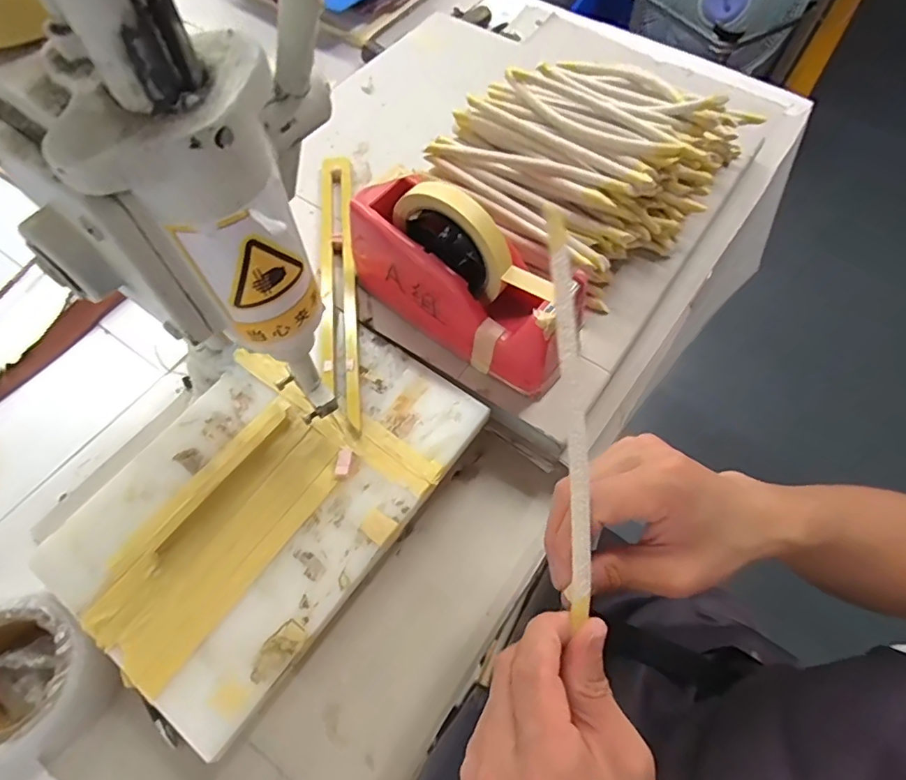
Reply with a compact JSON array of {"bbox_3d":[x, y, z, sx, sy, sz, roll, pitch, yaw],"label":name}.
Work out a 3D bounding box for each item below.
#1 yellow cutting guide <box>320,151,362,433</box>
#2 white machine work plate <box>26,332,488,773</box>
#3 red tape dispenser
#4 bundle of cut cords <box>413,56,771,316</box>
[{"bbox_3d":[-0.105,-0.101,0.482,0.033,0.012,0.306,-5,63,-4],"label":"yellow cutting guide"},{"bbox_3d":[-0.137,0.070,0.402,0.199,0.011,0.297,35,67,13],"label":"white machine work plate"},{"bbox_3d":[0.008,-0.090,0.412,0.200,0.119,0.071,40,68,18],"label":"red tape dispenser"},{"bbox_3d":[0.139,-0.237,0.495,0.221,0.090,0.270,40,69,18],"label":"bundle of cut cords"}]

